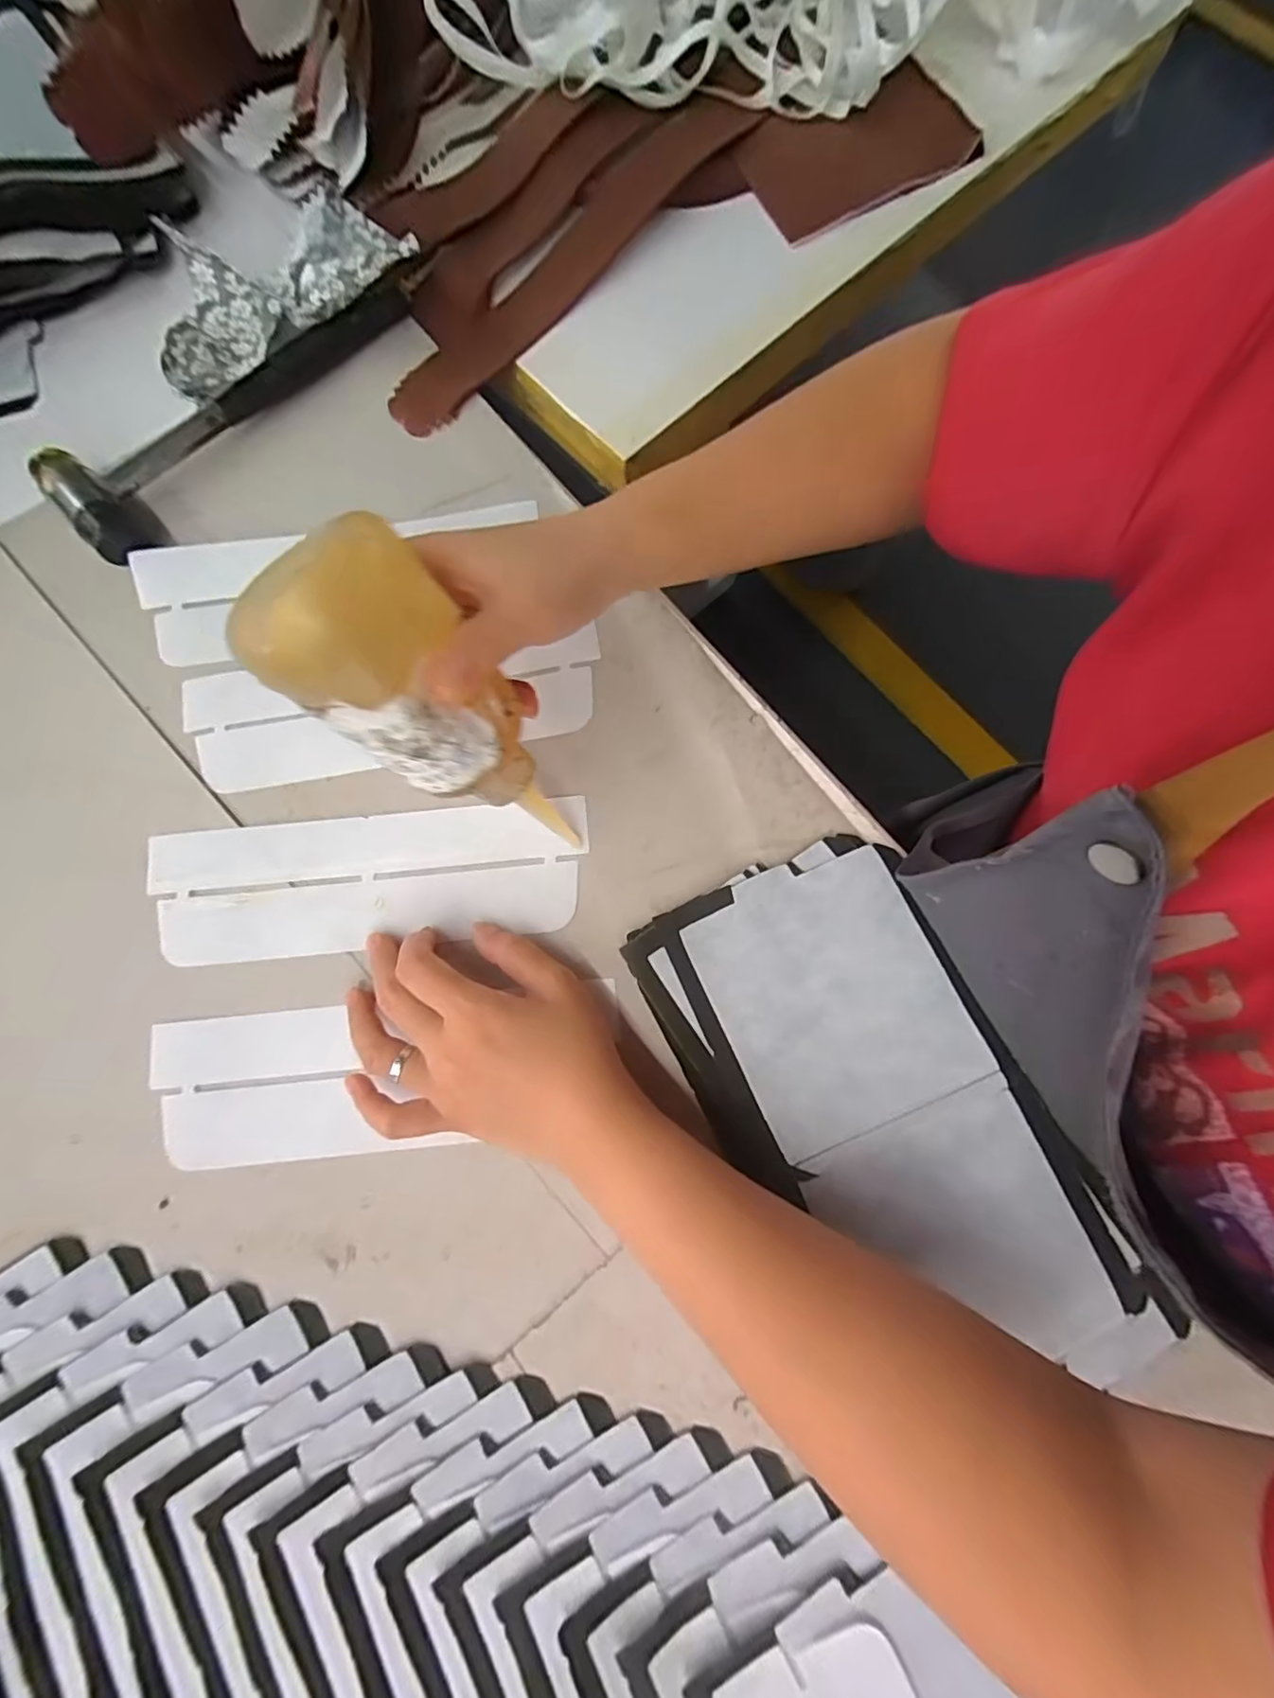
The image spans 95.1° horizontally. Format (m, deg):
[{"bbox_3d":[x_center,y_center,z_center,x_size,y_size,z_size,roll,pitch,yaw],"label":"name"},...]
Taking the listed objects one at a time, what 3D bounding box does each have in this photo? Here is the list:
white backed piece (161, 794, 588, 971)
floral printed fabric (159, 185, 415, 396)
[{"bbox_3d":[-0.137,0.015,0.302,0.219,0.005,0.069,-5,78,-1],"label":"white backed piece"},{"bbox_3d":[-0.201,-0.325,0.331,0.163,0.035,0.079,-14,78,15],"label":"floral printed fabric"}]

